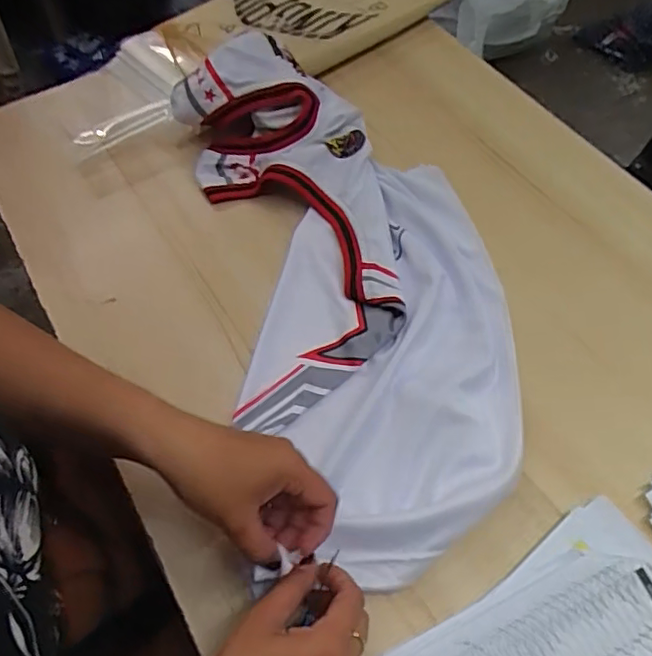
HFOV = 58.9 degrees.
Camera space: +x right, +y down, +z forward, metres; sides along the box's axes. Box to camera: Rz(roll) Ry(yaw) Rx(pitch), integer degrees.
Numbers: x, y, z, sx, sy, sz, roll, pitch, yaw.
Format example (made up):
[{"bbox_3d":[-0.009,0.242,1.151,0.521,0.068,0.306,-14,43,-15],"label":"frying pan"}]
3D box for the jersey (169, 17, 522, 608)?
[{"bbox_3d":[0.029,-0.062,0.541,0.246,0.067,0.523,-13,62,-12],"label":"jersey"}]

